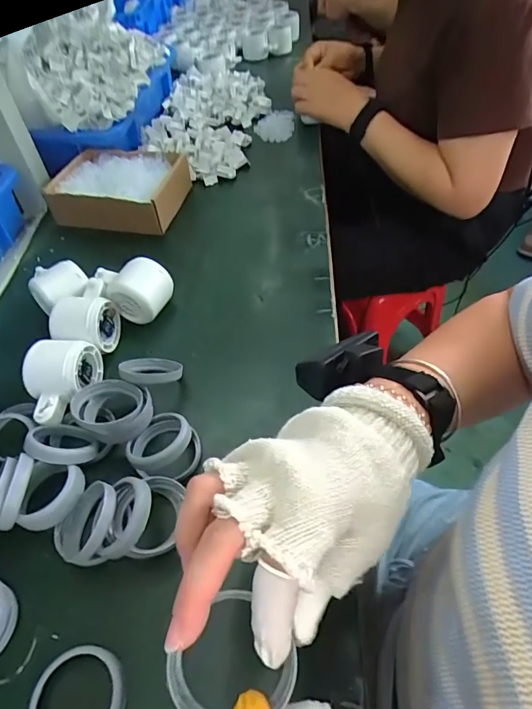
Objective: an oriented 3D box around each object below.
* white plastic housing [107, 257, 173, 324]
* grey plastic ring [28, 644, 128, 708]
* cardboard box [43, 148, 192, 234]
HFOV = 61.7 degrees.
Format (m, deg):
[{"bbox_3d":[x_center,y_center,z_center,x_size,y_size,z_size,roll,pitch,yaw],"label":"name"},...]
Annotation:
[{"bbox_3d":[-0.139,-0.068,0.490,0.059,0.055,0.050,16,53,17],"label":"white plastic housing"},{"bbox_3d":[-0.120,0.220,0.283,0.060,0.006,0.059,-2,50,3],"label":"grey plastic ring"},{"bbox_3d":[-0.203,-0.242,0.636,0.175,0.044,0.136,8,52,11],"label":"cardboard box"}]

